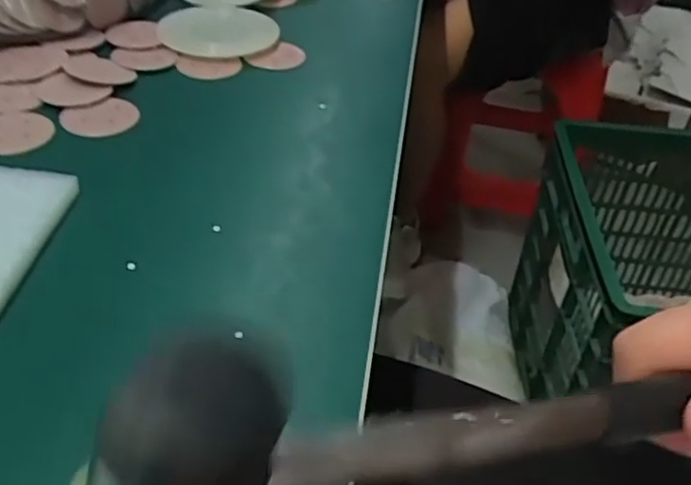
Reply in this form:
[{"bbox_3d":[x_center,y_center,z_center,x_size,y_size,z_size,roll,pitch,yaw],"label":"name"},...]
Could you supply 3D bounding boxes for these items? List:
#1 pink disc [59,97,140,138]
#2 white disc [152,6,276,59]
[{"bbox_3d":[-0.146,-0.074,0.402,0.044,0.008,0.037,-7,40,-14],"label":"pink disc"},{"bbox_3d":[-0.098,-0.161,0.510,0.085,0.008,0.089,3,39,-2],"label":"white disc"}]

